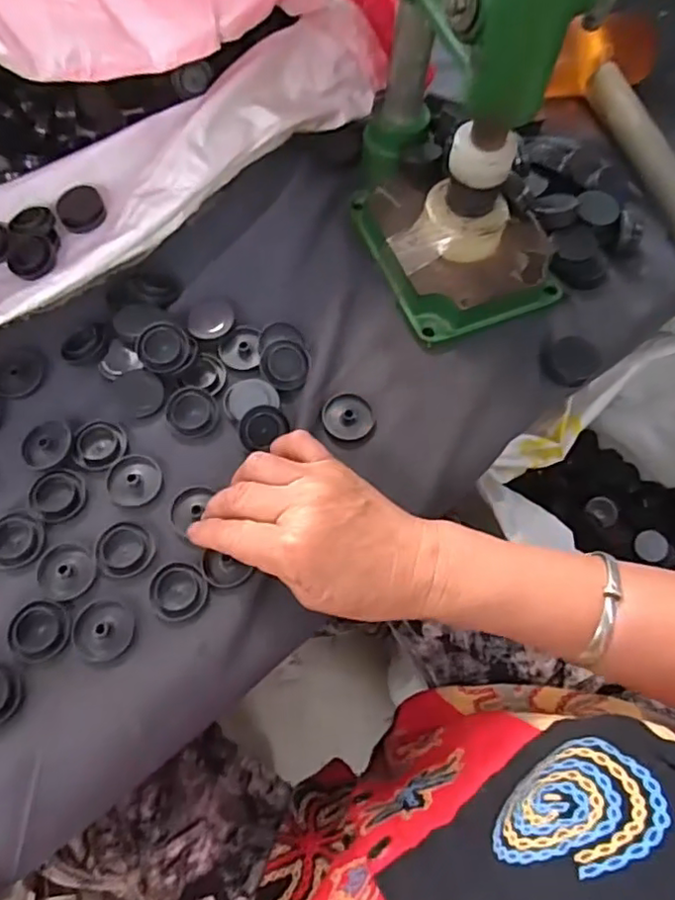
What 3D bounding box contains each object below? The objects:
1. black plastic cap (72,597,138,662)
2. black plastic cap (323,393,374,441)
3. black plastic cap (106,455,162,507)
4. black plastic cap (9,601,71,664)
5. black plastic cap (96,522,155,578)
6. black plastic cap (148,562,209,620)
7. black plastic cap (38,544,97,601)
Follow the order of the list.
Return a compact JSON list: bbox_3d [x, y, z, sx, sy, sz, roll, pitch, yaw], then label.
[{"bbox_3d":[-0.132,0.102,0.348,0.033,0.006,0.033,0,66,-1],"label":"black plastic cap"},{"bbox_3d":[0.007,-0.022,0.405,0.032,0.004,0.032,0,66,-1],"label":"black plastic cap"},{"bbox_3d":[-0.127,0.018,0.383,0.033,0.004,0.033,0,66,-1],"label":"black plastic cap"},{"bbox_3d":[-0.167,0.101,0.344,0.032,0.007,0.031,0,66,-1],"label":"black plastic cap"},{"bbox_3d":[-0.126,0.059,0.366,0.033,0.005,0.032,-4,66,-3],"label":"black plastic cap"},{"bbox_3d":[-0.093,0.082,0.357,0.033,0.004,0.033,0,66,-1],"label":"black plastic cap"},{"bbox_3d":[-0.158,0.070,0.359,0.032,0.007,0.031,0,66,-1],"label":"black plastic cap"}]

